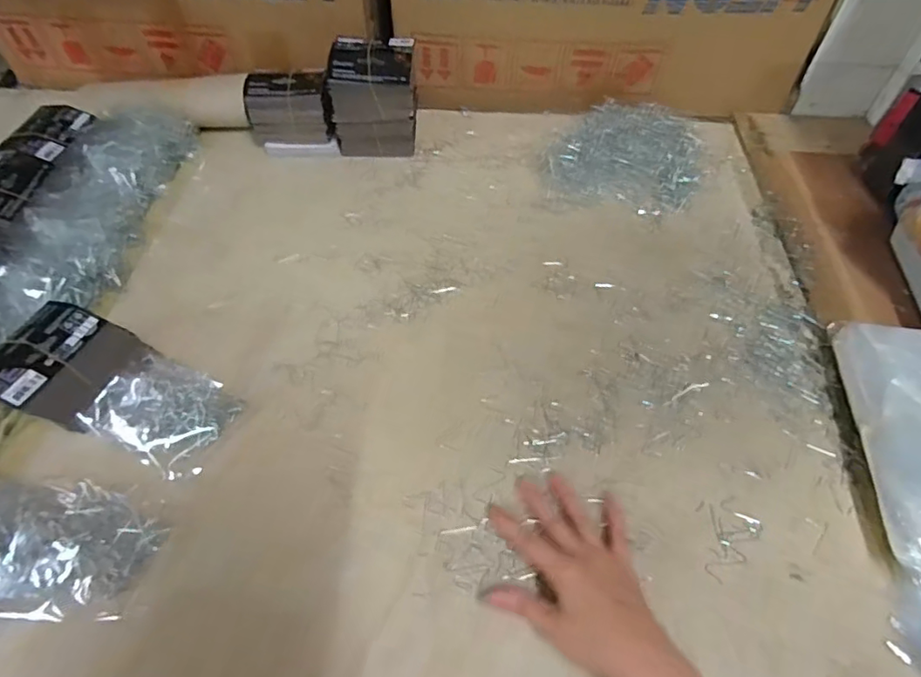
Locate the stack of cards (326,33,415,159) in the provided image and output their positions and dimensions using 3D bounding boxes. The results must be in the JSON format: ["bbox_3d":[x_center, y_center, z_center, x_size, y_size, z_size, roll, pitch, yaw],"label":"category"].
[{"bbox_3d":[-0.114,-0.306,0.714,0.106,0.146,0.066,-6,54,-6],"label":"stack of cards"}]

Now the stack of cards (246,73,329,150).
[{"bbox_3d":[-0.230,-0.303,0.742,0.111,0.091,0.051,4,54,1],"label":"stack of cards"}]

